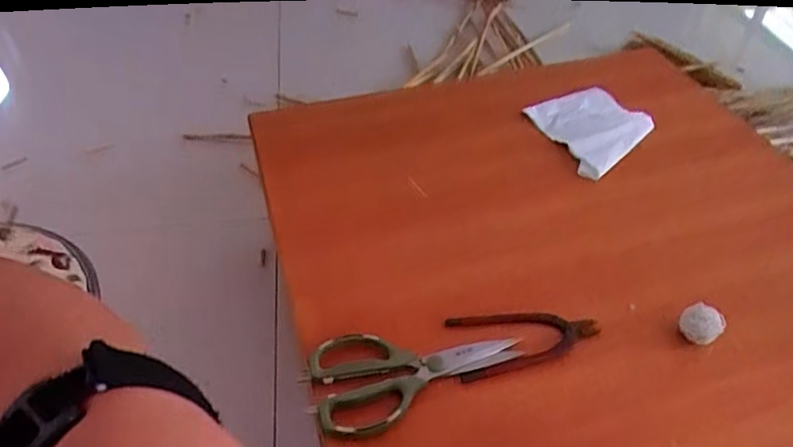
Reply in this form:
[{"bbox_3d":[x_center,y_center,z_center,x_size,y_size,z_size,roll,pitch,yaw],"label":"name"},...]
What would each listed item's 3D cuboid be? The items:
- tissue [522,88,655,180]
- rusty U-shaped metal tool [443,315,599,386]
[{"bbox_3d":[0.276,-0.140,0.871,0.176,0.035,0.145,-30,45,-32],"label":"tissue"},{"bbox_3d":[0.132,0.114,0.603,0.150,0.018,0.072,-6,49,-8],"label":"rusty U-shaped metal tool"}]

